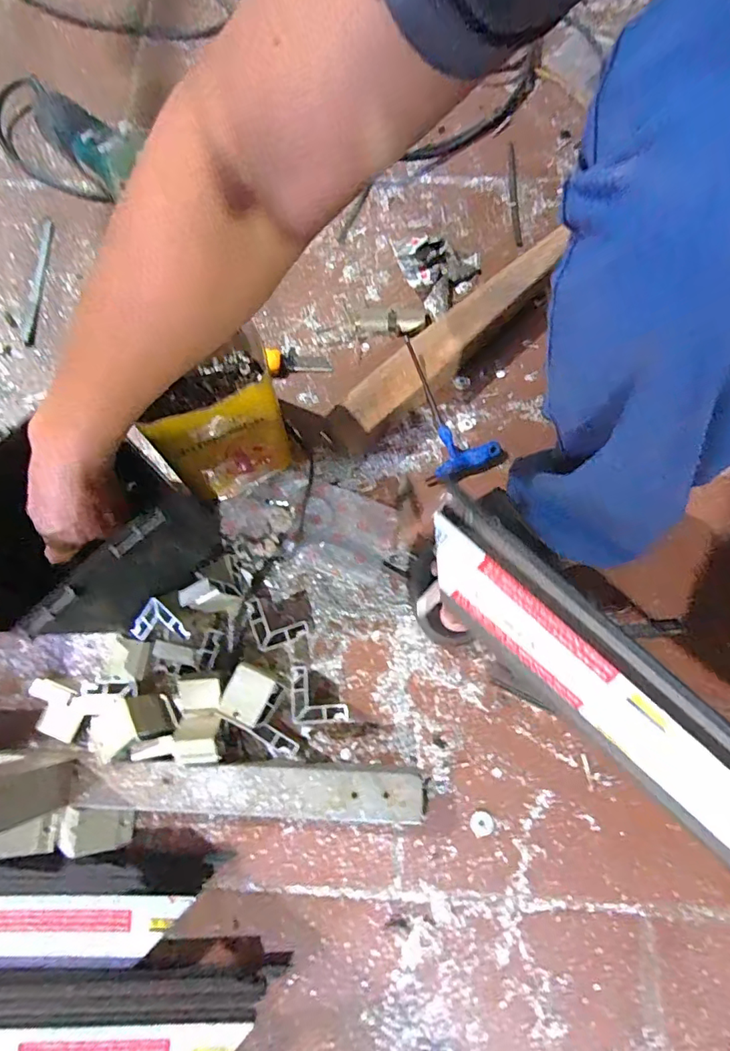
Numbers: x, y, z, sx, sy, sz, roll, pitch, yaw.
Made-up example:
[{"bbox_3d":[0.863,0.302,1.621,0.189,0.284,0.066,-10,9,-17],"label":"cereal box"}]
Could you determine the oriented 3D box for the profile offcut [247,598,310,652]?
[{"bbox_3d":[-0.085,0.092,0.498,0.053,0.037,0.053,-23,75,-5],"label":"profile offcut"}]

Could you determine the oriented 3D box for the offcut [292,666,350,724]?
[{"bbox_3d":[-0.043,0.157,0.478,0.051,0.038,0.050,-6,74,0],"label":"offcut"}]

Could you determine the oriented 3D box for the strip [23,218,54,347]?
[{"bbox_3d":[-0.412,-0.309,0.642,0.017,0.006,0.185,-2,74,1],"label":"strip"}]

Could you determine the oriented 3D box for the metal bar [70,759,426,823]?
[{"bbox_3d":[-0.100,0.233,0.454,0.295,0.044,0.042,1,74,2],"label":"metal bar"}]

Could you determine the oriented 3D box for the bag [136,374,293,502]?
[{"bbox_3d":[-0.126,-0.071,0.477,0.111,0.161,0.022,-22,75,-5],"label":"bag"}]

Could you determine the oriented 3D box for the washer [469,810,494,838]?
[{"bbox_3d":[0.106,0.269,0.457,0.020,0.004,0.021,0,74,1],"label":"washer"}]

